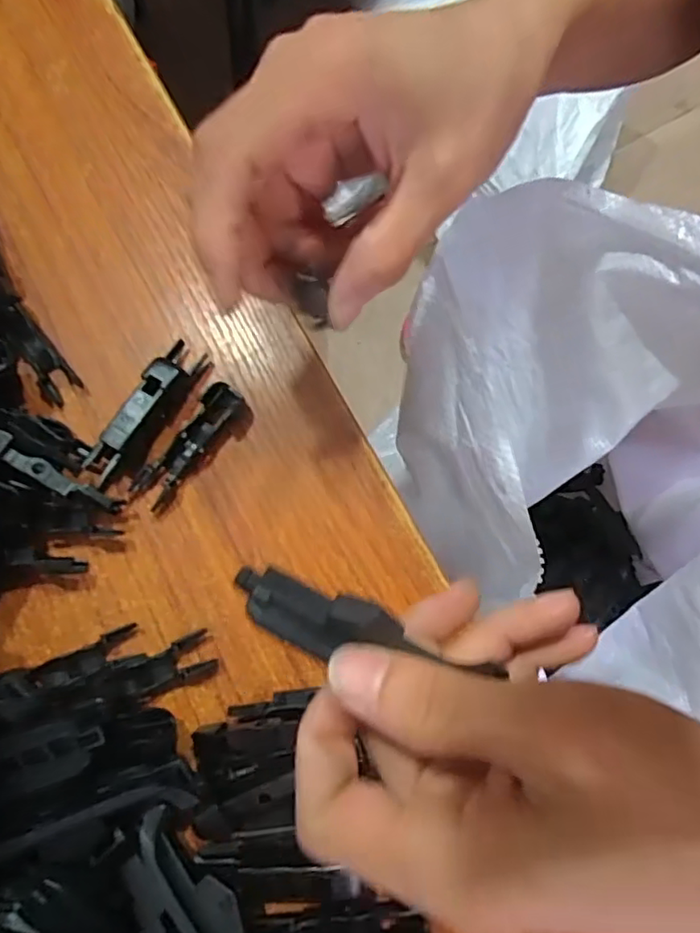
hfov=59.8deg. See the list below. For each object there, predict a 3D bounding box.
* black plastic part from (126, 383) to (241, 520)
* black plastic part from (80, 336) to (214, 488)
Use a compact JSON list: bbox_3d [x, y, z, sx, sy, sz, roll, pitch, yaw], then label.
[{"bbox_3d":[-0.064,-0.008,0.239,0.014,0.009,0.055,36,81,10],"label":"black plastic part"},{"bbox_3d":[-0.079,-0.021,0.239,0.018,0.016,0.061,31,80,9],"label":"black plastic part"}]

